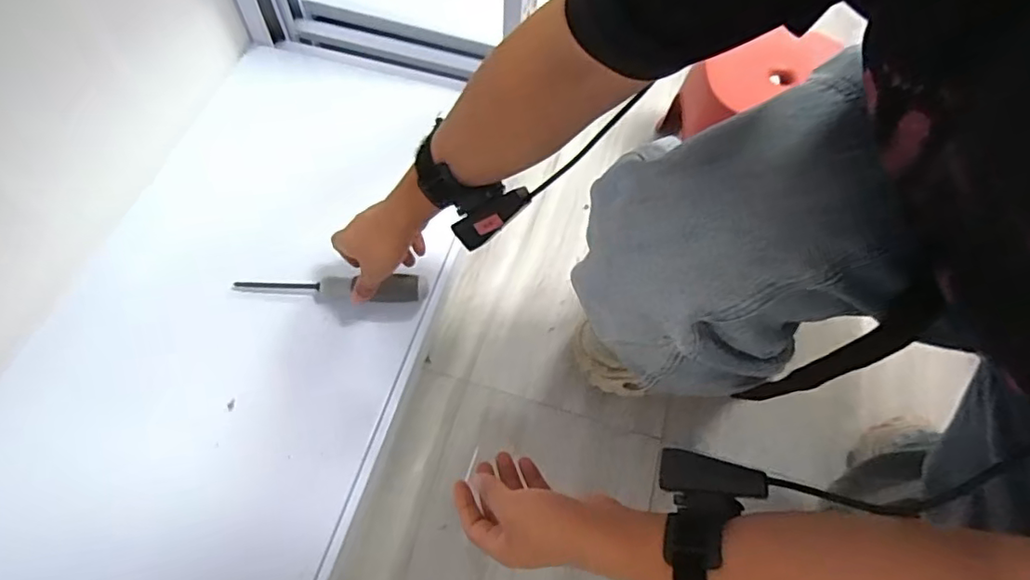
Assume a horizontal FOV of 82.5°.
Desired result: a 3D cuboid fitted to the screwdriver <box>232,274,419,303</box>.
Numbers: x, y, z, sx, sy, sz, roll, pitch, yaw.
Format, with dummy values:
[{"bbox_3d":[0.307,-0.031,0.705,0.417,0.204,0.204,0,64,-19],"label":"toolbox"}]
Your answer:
[{"bbox_3d":[-0.206,-0.002,0.635,0.199,0.029,0.029,0,62,4],"label":"screwdriver"}]

